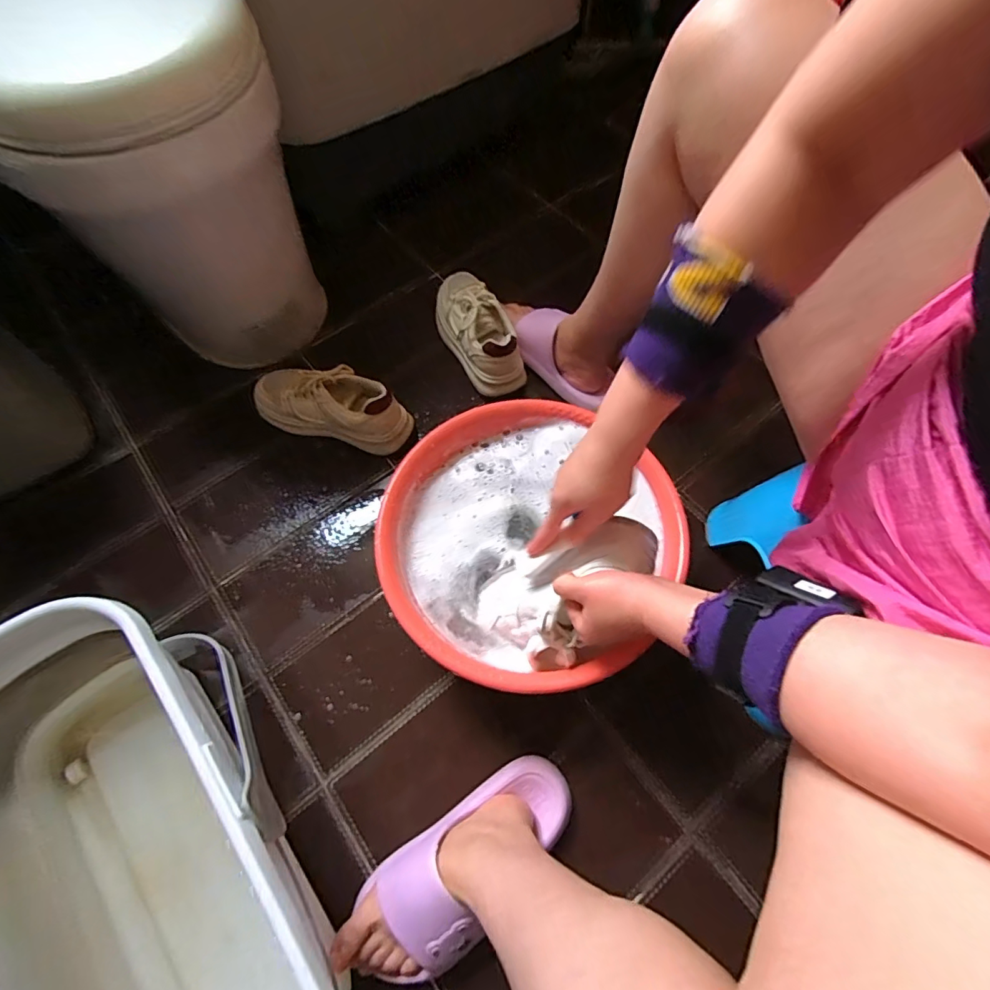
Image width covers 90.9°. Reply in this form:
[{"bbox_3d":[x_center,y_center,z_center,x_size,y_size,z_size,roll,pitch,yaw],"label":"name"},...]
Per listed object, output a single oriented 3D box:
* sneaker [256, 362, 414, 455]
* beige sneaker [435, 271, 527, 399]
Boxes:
[{"bbox_3d":[-0.252,-0.136,0.746,0.250,0.112,0.084,15,65,9],"label":"sneaker"},{"bbox_3d":[-0.030,-0.270,0.805,0.081,0.110,0.232,-24,65,-10],"label":"beige sneaker"}]

